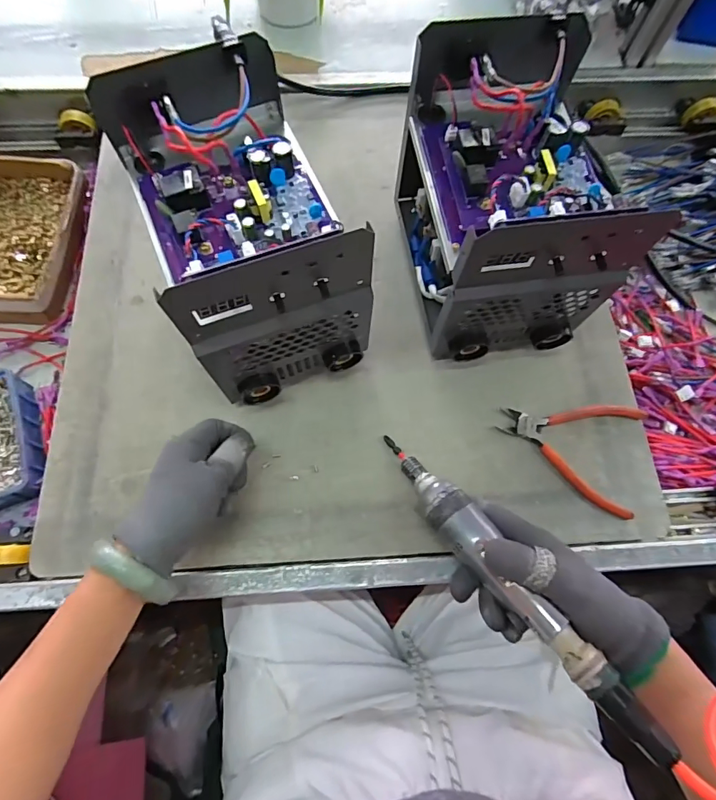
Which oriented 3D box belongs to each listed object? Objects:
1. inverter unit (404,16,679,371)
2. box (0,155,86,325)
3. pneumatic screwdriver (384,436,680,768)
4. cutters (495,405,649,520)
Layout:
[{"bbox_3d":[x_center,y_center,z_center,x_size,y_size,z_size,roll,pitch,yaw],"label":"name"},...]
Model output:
[{"bbox_3d":[0.134,-0.175,0.427,0.145,0.202,0.223,-8,71,-4],"label":"inverter unit"},{"bbox_3d":[-0.458,-0.211,0.571,0.212,0.043,0.230,1,71,-1],"label":"box"},{"bbox_3d":[0.111,0.130,0.356,0.038,0.031,0.287,-34,58,-12],"label":"pneumatic screwdriver"},{"bbox_3d":[0.210,0.041,0.441,0.137,0.015,0.107,19,71,5],"label":"cutters"}]

